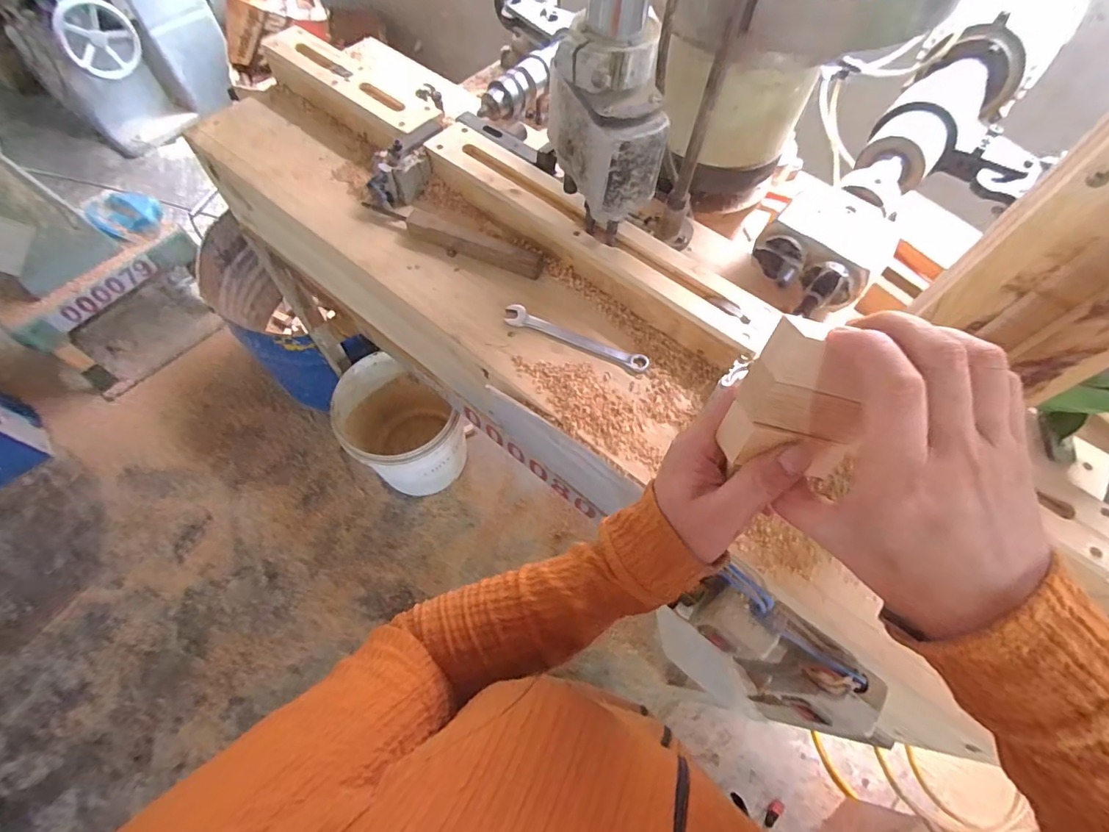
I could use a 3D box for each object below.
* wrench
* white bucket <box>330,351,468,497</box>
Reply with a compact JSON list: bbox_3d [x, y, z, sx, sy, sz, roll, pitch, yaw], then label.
[{"bbox_3d":[0.025,-0.093,0.568,0.176,0.013,0.029,20,64,8],"label":"wrench"},{"bbox_3d":[-0.405,0.046,1.357,0.293,0.362,0.303,-36,70,-19],"label":"white bucket"}]

